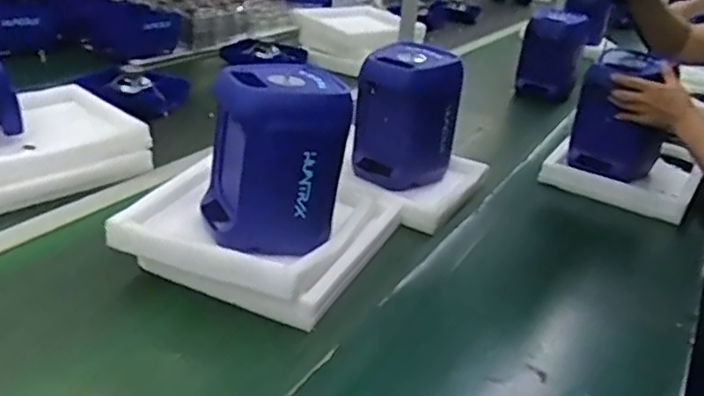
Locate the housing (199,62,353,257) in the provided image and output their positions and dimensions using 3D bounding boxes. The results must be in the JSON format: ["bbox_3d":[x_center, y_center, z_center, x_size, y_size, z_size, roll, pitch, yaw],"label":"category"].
[{"bbox_3d":[-0.110,-0.061,0.947,0.189,0.218,0.148,1,29,-9],"label":"housing"}]

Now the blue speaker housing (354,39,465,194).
[{"bbox_3d":[0.107,-0.165,1.296,0.196,0.258,0.163,11,29,9],"label":"blue speaker housing"}]

